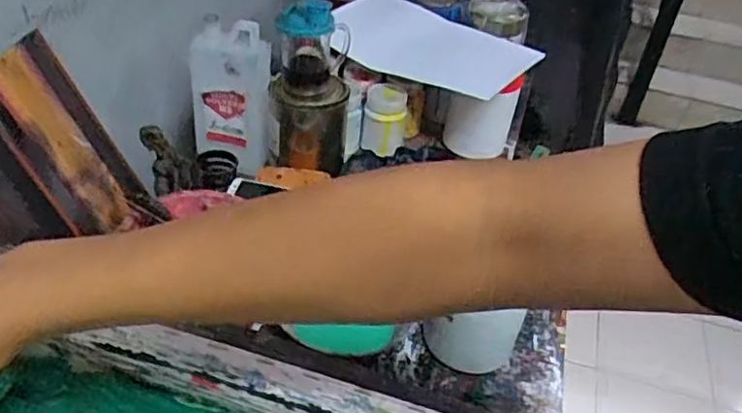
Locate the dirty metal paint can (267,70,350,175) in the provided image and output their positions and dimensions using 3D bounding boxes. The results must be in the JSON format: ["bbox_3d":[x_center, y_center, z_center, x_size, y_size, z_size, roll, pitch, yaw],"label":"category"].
[{"bbox_3d":[-0.087,-0.118,0.893,0.102,0.130,0.083,2,39,-6],"label":"dirty metal paint can"}]

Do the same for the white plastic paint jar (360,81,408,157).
[{"bbox_3d":[0.021,-0.126,0.972,0.064,0.099,0.055,8,39,2],"label":"white plastic paint jar"}]

